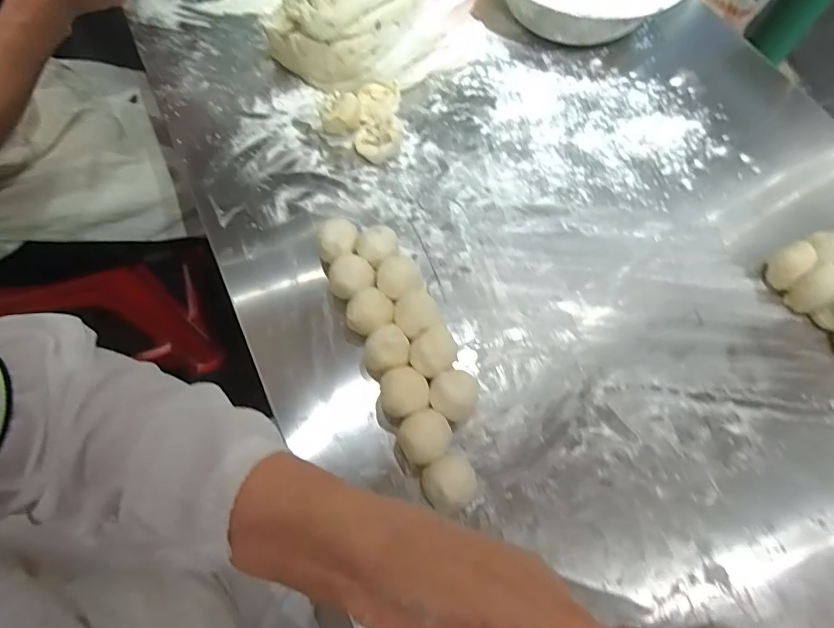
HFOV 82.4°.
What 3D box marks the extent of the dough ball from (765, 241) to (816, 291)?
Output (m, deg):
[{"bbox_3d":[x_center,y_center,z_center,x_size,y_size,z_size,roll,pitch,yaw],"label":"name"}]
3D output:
[{"bbox_3d":[0.396,-0.052,0.507,0.035,0.040,0.032,1,65,-2],"label":"dough ball"}]

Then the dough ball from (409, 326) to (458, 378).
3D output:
[{"bbox_3d":[0.015,0.038,0.437,0.040,0.039,0.041,1,65,-2],"label":"dough ball"}]

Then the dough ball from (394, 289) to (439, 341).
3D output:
[{"bbox_3d":[-0.002,0.005,0.459,0.038,0.045,0.042,-25,68,-13],"label":"dough ball"}]

